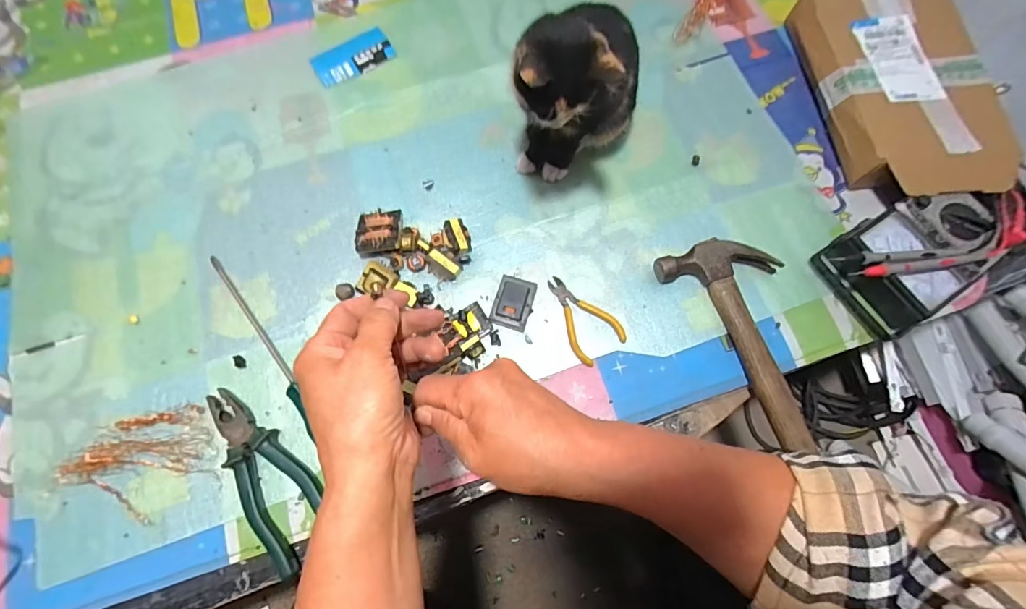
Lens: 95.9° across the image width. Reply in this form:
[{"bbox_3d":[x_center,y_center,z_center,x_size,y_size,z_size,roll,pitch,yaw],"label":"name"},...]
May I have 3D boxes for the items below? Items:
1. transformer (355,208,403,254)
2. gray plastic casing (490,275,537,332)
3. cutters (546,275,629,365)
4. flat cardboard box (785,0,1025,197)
[{"bbox_3d":[-0.157,-0.084,0.543,0.051,0.026,0.057,-7,72,-1],"label":"transformer"},{"bbox_3d":[0.001,-0.003,0.517,0.040,0.020,0.059,14,73,6],"label":"gray plastic casing"},{"bbox_3d":[0.072,0.013,0.512,0.058,0.007,0.103,-37,75,-10],"label":"cutters"},{"bbox_3d":[0.478,-0.276,0.574,0.187,0.058,0.324,-7,72,-1],"label":"flat cardboard box"}]

